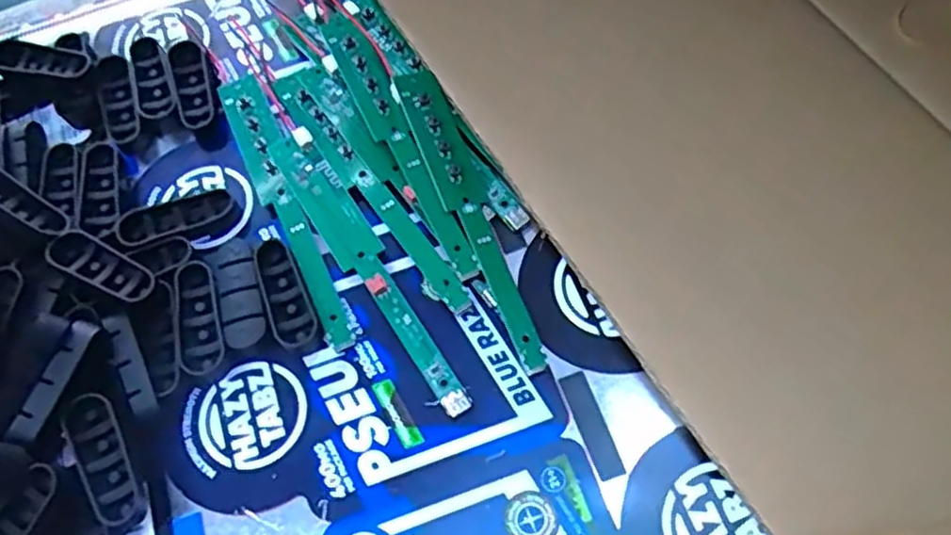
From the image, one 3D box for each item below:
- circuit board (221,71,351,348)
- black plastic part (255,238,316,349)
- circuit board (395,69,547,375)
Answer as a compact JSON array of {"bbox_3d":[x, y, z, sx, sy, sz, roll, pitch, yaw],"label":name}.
[{"bbox_3d":[-0.080,-0.028,0.308,0.019,0.007,0.138,-24,67,-8],"label":"circuit board"},{"bbox_3d":[-0.075,0.010,0.289,0.016,0.006,0.047,-25,67,-9],"label":"black plastic part"},{"bbox_3d":[-0.003,-0.024,0.298,0.018,0.009,0.139,-19,66,-6],"label":"circuit board"}]

